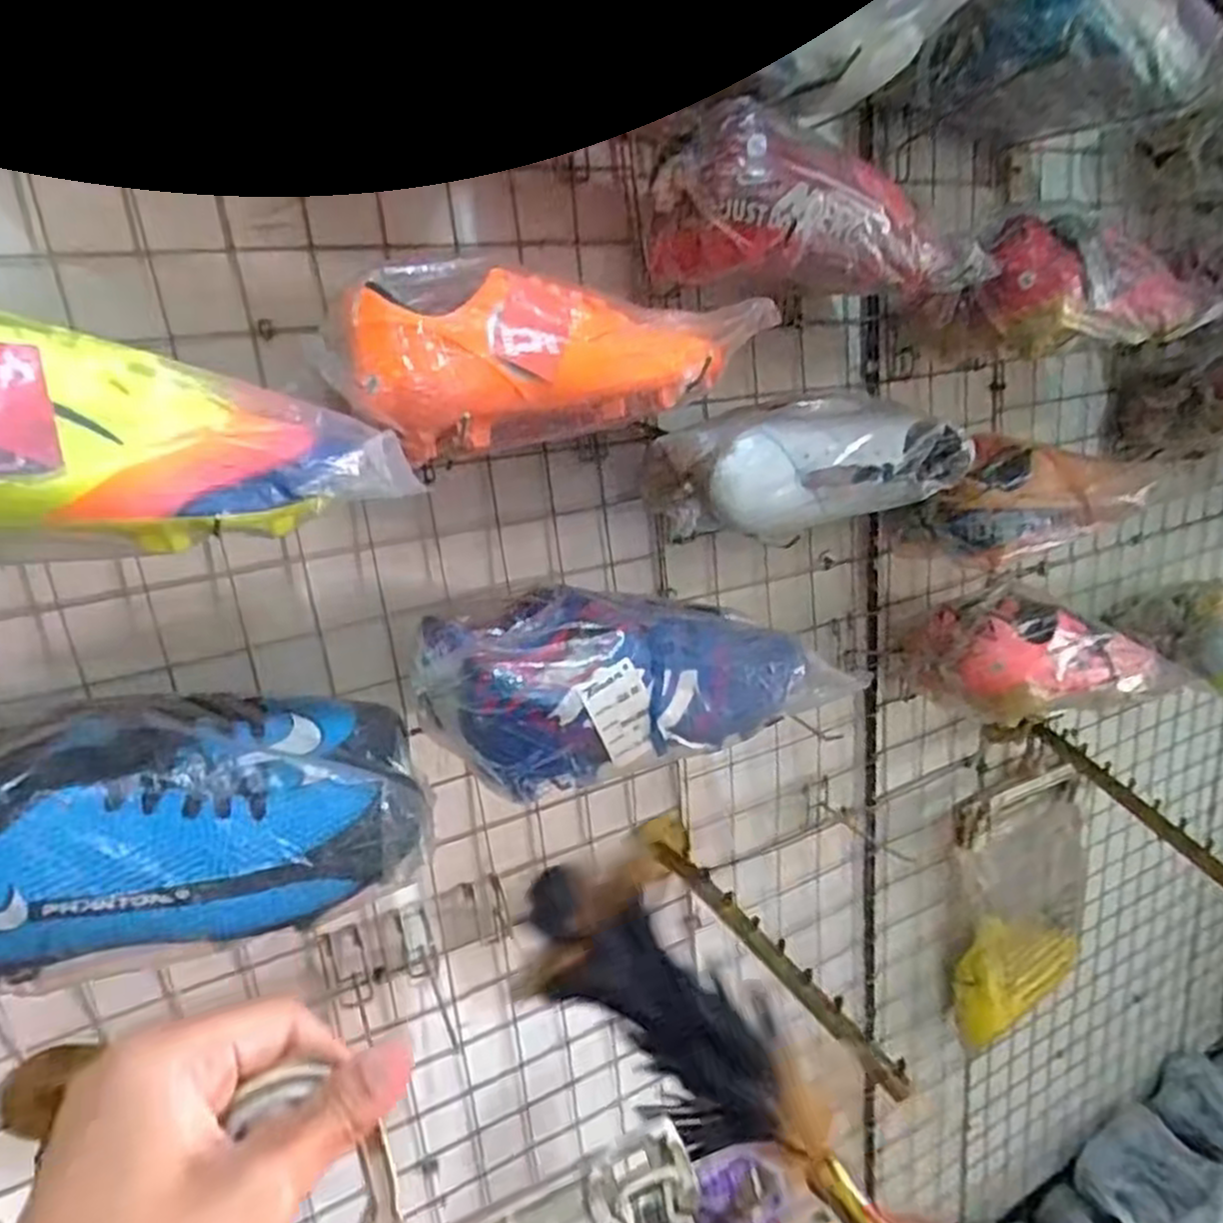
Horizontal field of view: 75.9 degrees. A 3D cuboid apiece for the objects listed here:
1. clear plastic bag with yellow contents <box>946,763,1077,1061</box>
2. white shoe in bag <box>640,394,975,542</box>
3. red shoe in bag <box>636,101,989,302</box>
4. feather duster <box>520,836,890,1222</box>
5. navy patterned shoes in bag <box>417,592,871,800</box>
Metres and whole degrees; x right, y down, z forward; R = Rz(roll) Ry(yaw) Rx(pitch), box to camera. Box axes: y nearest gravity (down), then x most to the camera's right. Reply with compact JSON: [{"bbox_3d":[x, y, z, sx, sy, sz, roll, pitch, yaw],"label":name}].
[{"bbox_3d":[0.527,0.378,1.021,0.242,0.358,0.051,-13,19,-27],"label":"clear plastic bag with yellow contents"},{"bbox_3d":[0.156,-0.122,0.611,0.252,0.084,0.103,-10,18,-18],"label":"white shoe in bag"},{"bbox_3d":[0.150,-0.277,0.555,0.242,0.095,0.098,-14,20,-27],"label":"red shoe in bag"},{"bbox_3d":[0.065,0.245,0.421,0.278,0.054,0.077,44,33,9],"label":"feather duster"},{"bbox_3d":[0.020,0.041,0.536,0.288,0.104,0.091,-8,18,-10],"label":"navy patterned shoes in bag"}]

